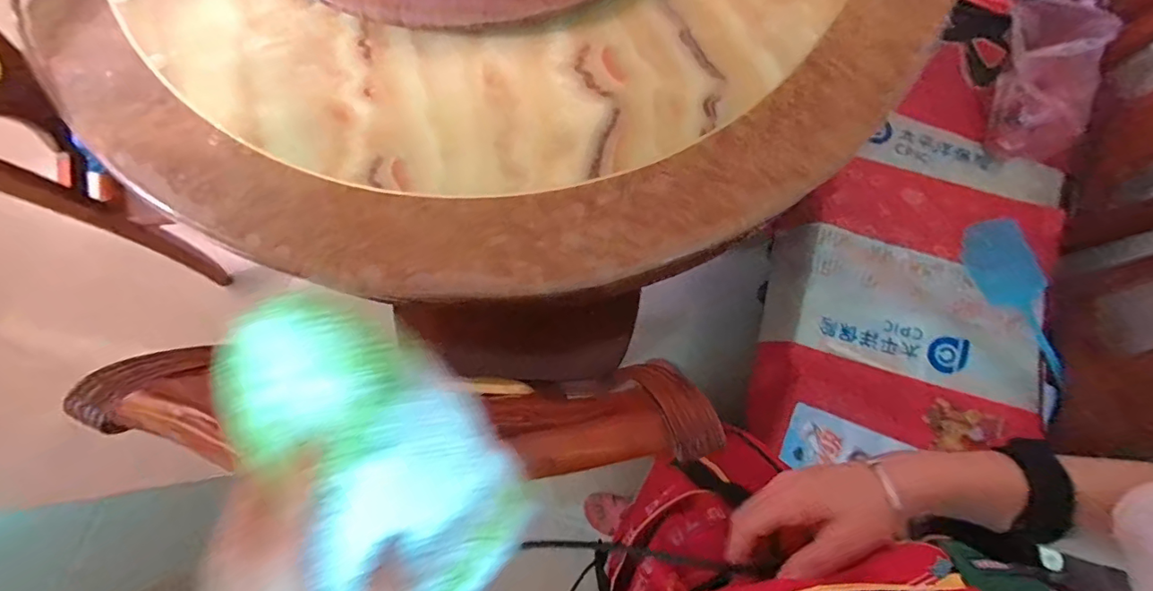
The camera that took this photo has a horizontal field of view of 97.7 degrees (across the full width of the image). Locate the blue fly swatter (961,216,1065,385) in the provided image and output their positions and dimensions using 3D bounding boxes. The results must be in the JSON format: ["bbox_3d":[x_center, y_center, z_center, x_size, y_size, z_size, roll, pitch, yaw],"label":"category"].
[{"bbox_3d":[0.835,0.003,0.952,0.142,0.017,0.308,-12,78,-2],"label":"blue fly swatter"}]

